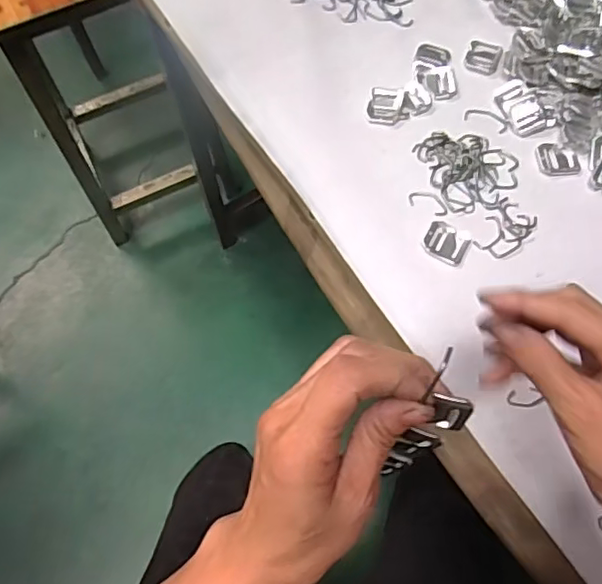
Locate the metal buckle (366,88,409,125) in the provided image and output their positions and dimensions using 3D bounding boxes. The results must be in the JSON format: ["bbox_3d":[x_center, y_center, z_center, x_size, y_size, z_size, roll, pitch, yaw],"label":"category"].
[{"bbox_3d":[0.078,-0.168,0.528,0.036,0.010,0.036,6,69,3],"label":"metal buckle"}]

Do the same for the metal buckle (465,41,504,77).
[{"bbox_3d":[0.170,-0.218,0.548,0.031,0.004,0.035,20,70,9],"label":"metal buckle"}]

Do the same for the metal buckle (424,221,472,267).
[{"bbox_3d":[0.119,-0.040,0.481,0.035,0.004,0.032,26,71,11],"label":"metal buckle"}]

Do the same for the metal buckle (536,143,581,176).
[{"bbox_3d":[0.221,-0.115,0.508,0.034,0.004,0.032,-2,68,0],"label":"metal buckle"}]

